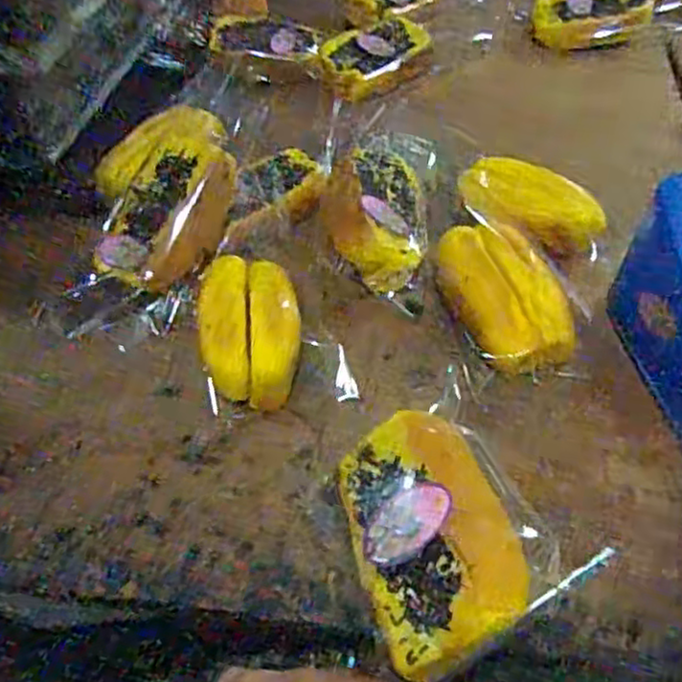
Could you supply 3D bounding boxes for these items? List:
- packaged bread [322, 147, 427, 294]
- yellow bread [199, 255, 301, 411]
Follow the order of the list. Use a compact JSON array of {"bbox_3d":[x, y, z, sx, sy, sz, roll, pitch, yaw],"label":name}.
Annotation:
[{"bbox_3d":[0.027,-0.099,0.533,0.072,0.048,0.133,4,50,4],"label":"packaged bread"},{"bbox_3d":[-0.059,-0.007,0.475,0.062,0.034,0.111,-5,50,-3],"label":"yellow bread"}]

